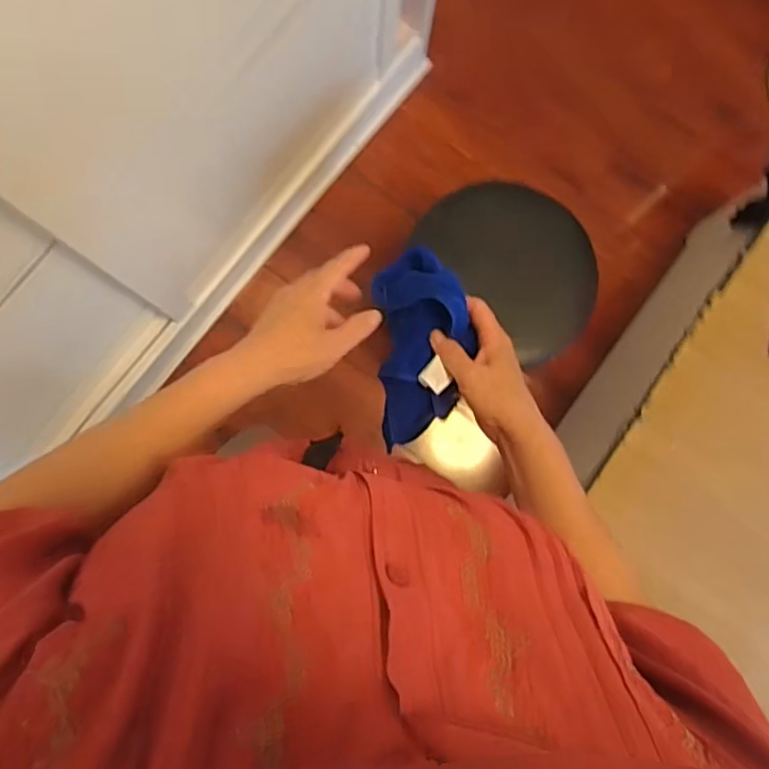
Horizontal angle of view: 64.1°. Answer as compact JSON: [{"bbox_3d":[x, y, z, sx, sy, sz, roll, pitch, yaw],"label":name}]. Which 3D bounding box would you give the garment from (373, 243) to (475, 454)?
[{"bbox_3d":[0.035,-0.035,0.565,0.087,0.070,0.179,3,90,-2],"label":"garment"}]

